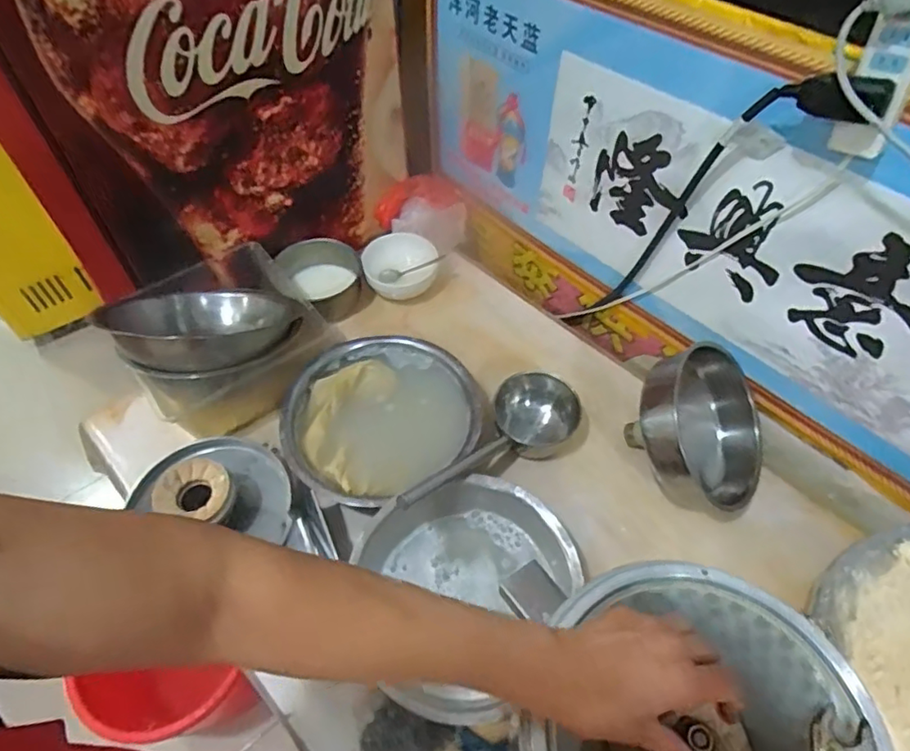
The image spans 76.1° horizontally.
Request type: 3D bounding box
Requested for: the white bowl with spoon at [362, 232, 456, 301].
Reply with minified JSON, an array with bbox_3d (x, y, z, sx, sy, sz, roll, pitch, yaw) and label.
[{"bbox_3d":[-0.111,-0.229,1.247,0.167,0.083,0.138,-15,55,-10],"label":"white bowl with spoon"}]

